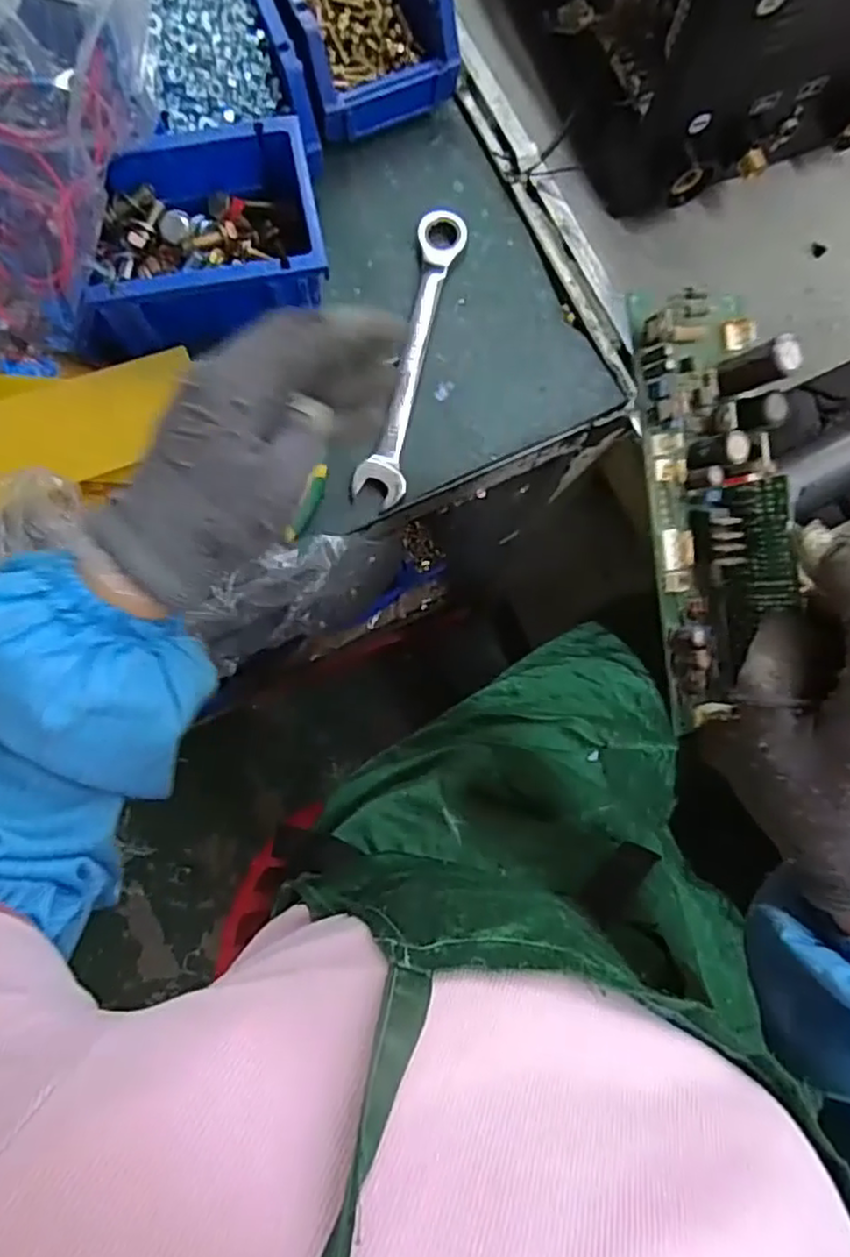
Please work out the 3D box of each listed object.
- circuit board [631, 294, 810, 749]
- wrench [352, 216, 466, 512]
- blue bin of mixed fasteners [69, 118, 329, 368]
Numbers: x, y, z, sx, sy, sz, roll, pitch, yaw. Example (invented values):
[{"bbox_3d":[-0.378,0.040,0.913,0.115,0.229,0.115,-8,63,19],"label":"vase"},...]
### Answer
[{"bbox_3d":[0.117,-0.048,0.279,0.055,0.031,0.172,-3,93,-3],"label":"circuit board"},{"bbox_3d":[-0.008,-0.181,0.457,0.032,0.013,0.204,13,81,0],"label":"wrench"},{"bbox_3d":[-0.141,-0.233,0.428,0.150,0.075,0.129,-12,82,-4],"label":"blue bin of mixed fasteners"}]

